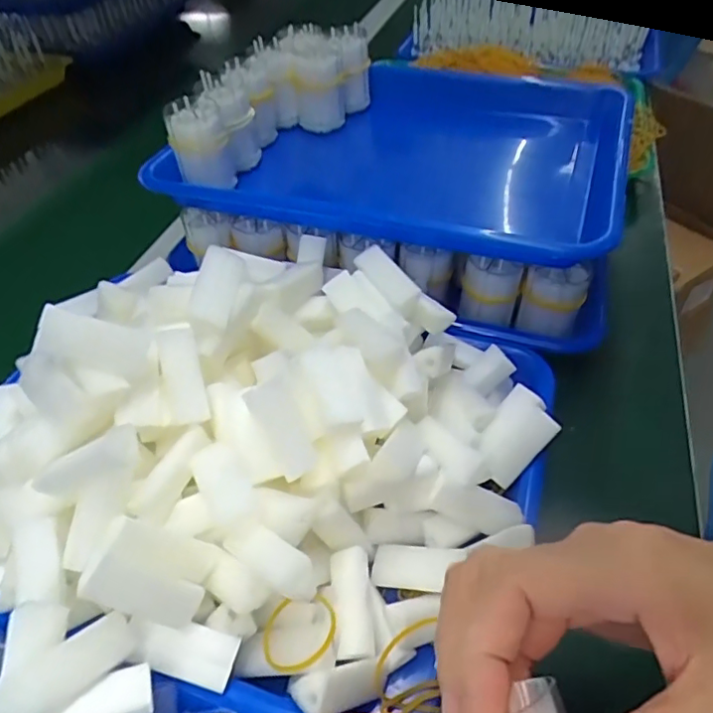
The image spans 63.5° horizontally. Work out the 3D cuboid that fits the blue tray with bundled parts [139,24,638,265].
[{"bbox_3d":[0.044,-0.186,0.468,0.328,0.085,0.279,13,48,16],"label":"blue tray with bundled parts"}]

